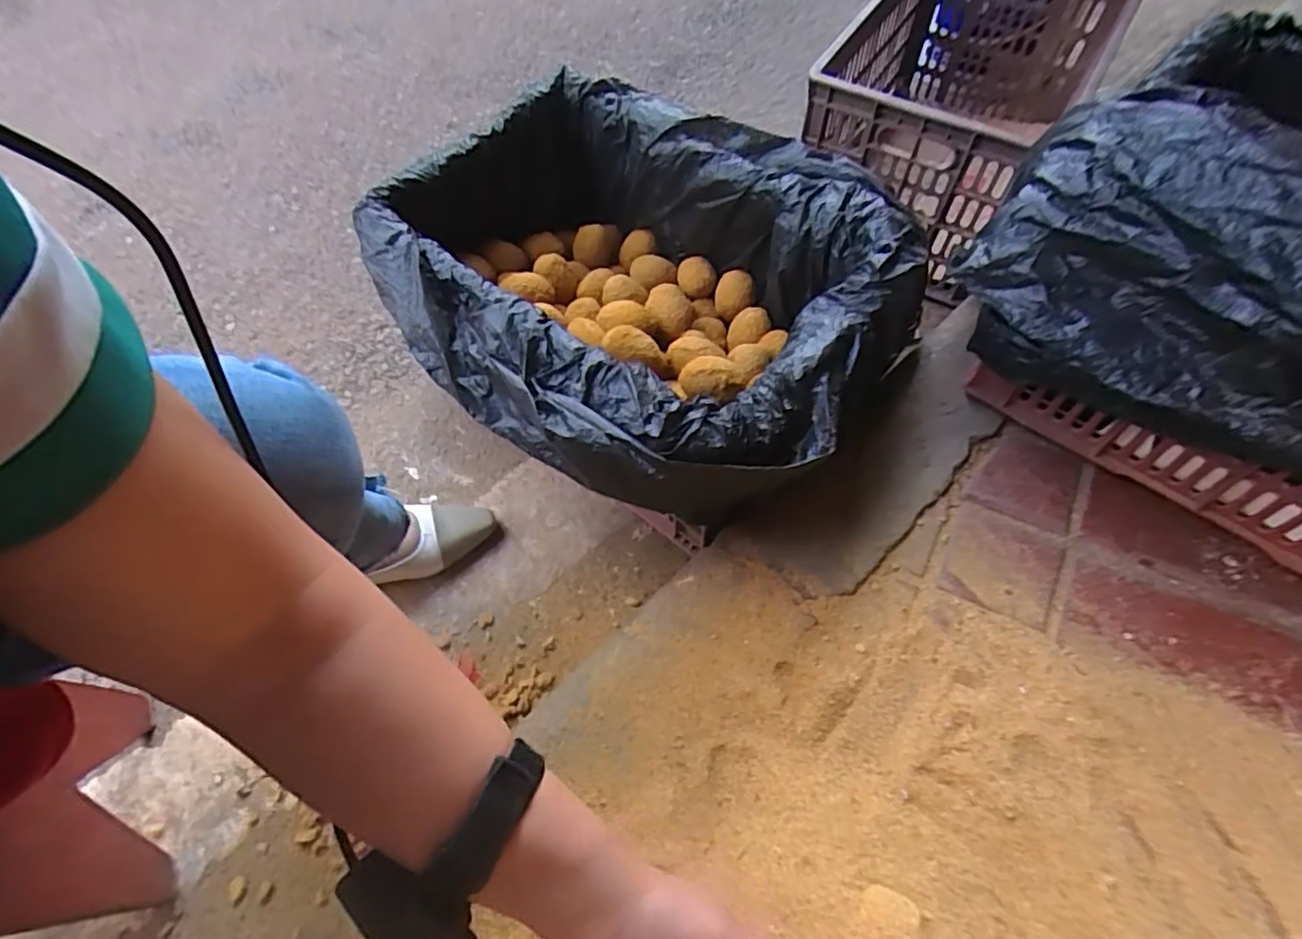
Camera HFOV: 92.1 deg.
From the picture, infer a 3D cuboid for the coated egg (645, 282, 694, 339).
[{"bbox_3d":[0.020,-0.172,0.709,0.051,0.044,0.071,-3,61,-1],"label":"coated egg"}]

